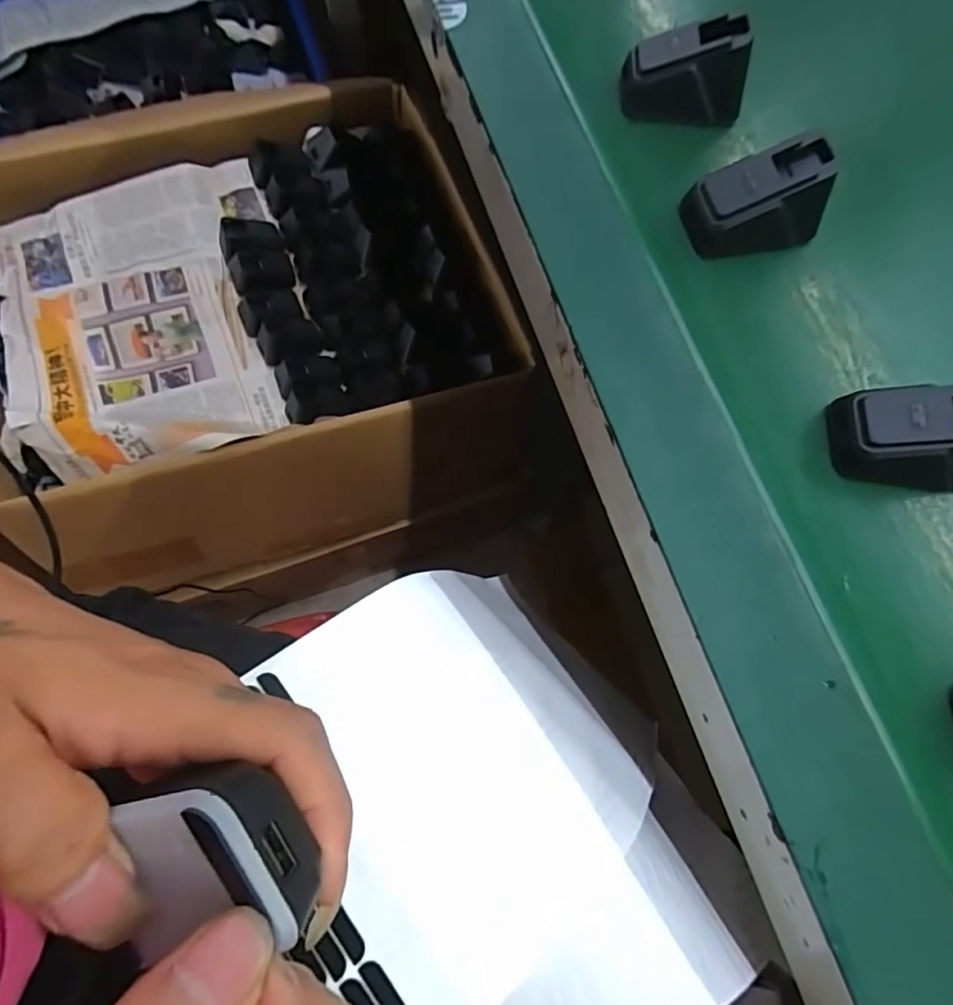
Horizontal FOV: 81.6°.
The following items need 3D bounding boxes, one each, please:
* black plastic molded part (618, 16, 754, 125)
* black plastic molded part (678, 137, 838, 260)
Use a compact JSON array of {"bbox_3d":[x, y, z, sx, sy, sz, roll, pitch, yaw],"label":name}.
[{"bbox_3d":[0.118,-0.241,0.310,0.068,0.045,0.023,11,72,2],"label":"black plastic molded part"},{"bbox_3d":[0.145,-0.156,0.285,0.062,0.044,0.031,-9,72,-4],"label":"black plastic molded part"}]

